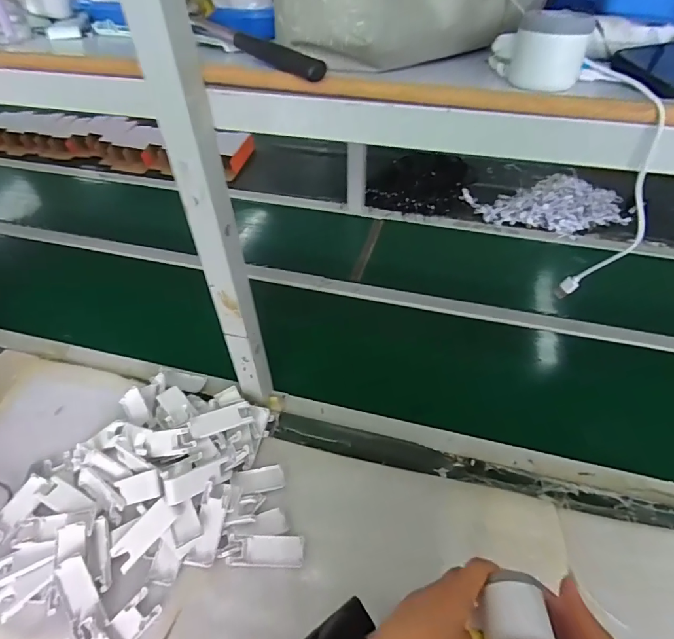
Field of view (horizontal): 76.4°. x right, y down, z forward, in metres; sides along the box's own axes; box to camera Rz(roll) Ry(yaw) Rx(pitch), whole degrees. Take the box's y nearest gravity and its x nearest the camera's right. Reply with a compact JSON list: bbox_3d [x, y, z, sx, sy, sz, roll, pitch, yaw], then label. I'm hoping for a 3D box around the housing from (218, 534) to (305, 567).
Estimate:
[{"bbox_3d":[-0.103,0.326,0.602,0.113,0.014,0.039,1,46,1],"label":"housing"}]

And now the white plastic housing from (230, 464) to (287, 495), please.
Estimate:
[{"bbox_3d":[-0.124,0.253,0.675,0.081,0.009,0.036,-7,46,-7],"label":"white plastic housing"}]

